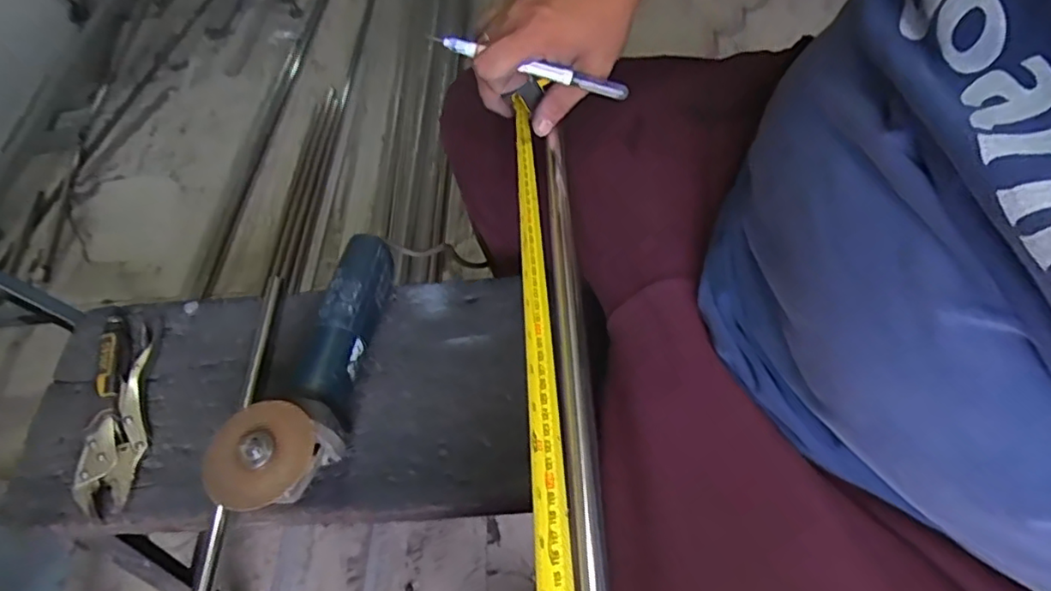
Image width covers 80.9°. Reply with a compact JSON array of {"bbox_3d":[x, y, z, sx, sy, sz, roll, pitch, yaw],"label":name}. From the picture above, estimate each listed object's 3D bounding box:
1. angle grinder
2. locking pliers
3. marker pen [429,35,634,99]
[{"bbox_3d":[-0.198,0.068,0.595,0.083,0.094,0.295,5,56,9],"label":"angle grinder"},{"bbox_3d":[-0.407,0.115,0.618,0.051,0.035,0.208,-10,55,-1],"label":"locking pliers"},{"bbox_3d":[0.002,-0.178,0.477,0.159,0.017,0.012,16,57,-1],"label":"marker pen"}]

